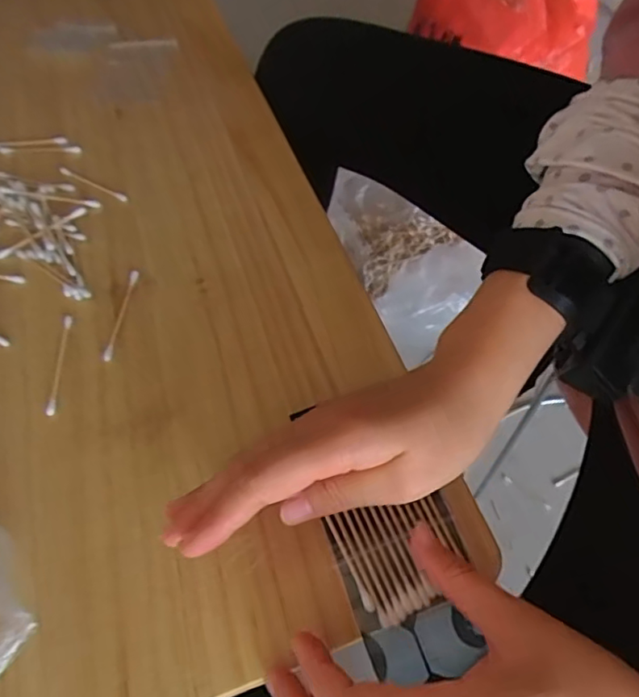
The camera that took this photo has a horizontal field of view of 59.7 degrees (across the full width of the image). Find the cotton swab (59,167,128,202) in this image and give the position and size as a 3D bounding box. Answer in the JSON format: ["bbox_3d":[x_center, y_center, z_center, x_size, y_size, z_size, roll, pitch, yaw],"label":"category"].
[{"bbox_3d":[-0.180,-0.131,0.441,0.074,0.004,0.007,27,64,19],"label":"cotton swab"}]

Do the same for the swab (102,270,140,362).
[{"bbox_3d":[-0.131,-0.023,0.368,0.008,0.004,0.072,2,59,5],"label":"swab"}]

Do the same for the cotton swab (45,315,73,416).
[{"bbox_3d":[-0.163,0.009,0.350,0.006,0.004,0.072,-5,59,1],"label":"cotton swab"}]

